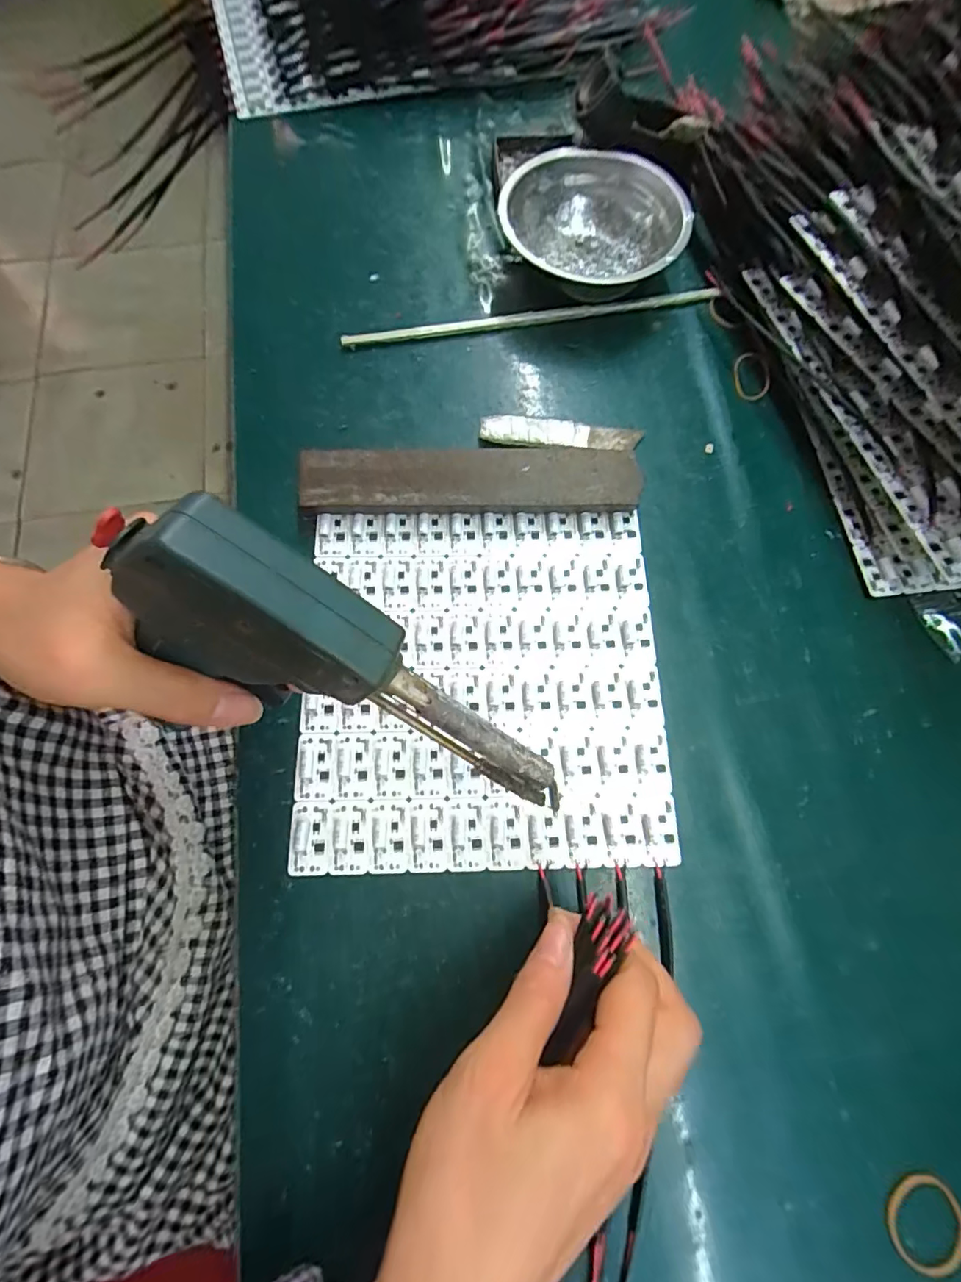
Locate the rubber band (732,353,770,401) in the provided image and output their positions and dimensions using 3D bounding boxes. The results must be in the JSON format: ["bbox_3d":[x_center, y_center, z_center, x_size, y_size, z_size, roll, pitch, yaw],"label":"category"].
[{"bbox_3d":[0.188,-0.184,0.353,0.024,0.007,0.040,2,72,0],"label":"rubber band"}]

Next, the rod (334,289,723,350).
[{"bbox_3d":[0.038,-0.229,0.362,0.270,0.009,0.011,-8,73,-3],"label":"rod"}]

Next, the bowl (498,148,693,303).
[{"bbox_3d":[0.080,-0.298,0.371,0.124,0.042,0.124,0,72,-1],"label":"bowl"}]

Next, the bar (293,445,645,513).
[{"bbox_3d":[-0.006,-0.096,0.303,0.197,0.011,0.037,-2,89,-1],"label":"bar"}]

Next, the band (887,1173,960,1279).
[{"bbox_3d":[0.192,0.251,0.218,0.033,0.004,0.031,-26,74,-8],"label":"band"}]

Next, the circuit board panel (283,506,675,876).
[{"bbox_3d":[0.002,0.019,0.285,0.193,0.006,0.200,-1,73,-1],"label":"circuit board panel"}]

